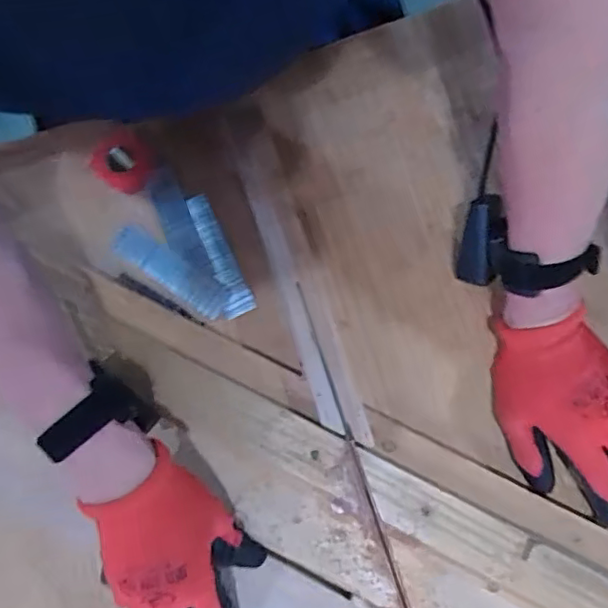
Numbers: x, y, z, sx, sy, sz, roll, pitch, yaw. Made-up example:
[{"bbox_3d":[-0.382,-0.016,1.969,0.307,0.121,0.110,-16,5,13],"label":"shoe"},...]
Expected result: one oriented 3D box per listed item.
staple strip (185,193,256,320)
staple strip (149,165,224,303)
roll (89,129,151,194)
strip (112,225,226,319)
[{"bbox_3d":[-0.078,-0.044,0.517,0.026,0.007,0.115,-24,80,-4],"label":"staple strip"},{"bbox_3d":[-0.110,-0.062,0.522,0.029,0.008,0.129,-20,80,-3],"label":"staple strip"},{"bbox_3d":[-0.163,-0.128,0.531,0.049,0.021,0.050,0,80,1],"label":"roll"},{"bbox_3d":[-0.118,-0.030,0.514,0.117,0.007,0.030,35,67,12],"label":"strip"}]

